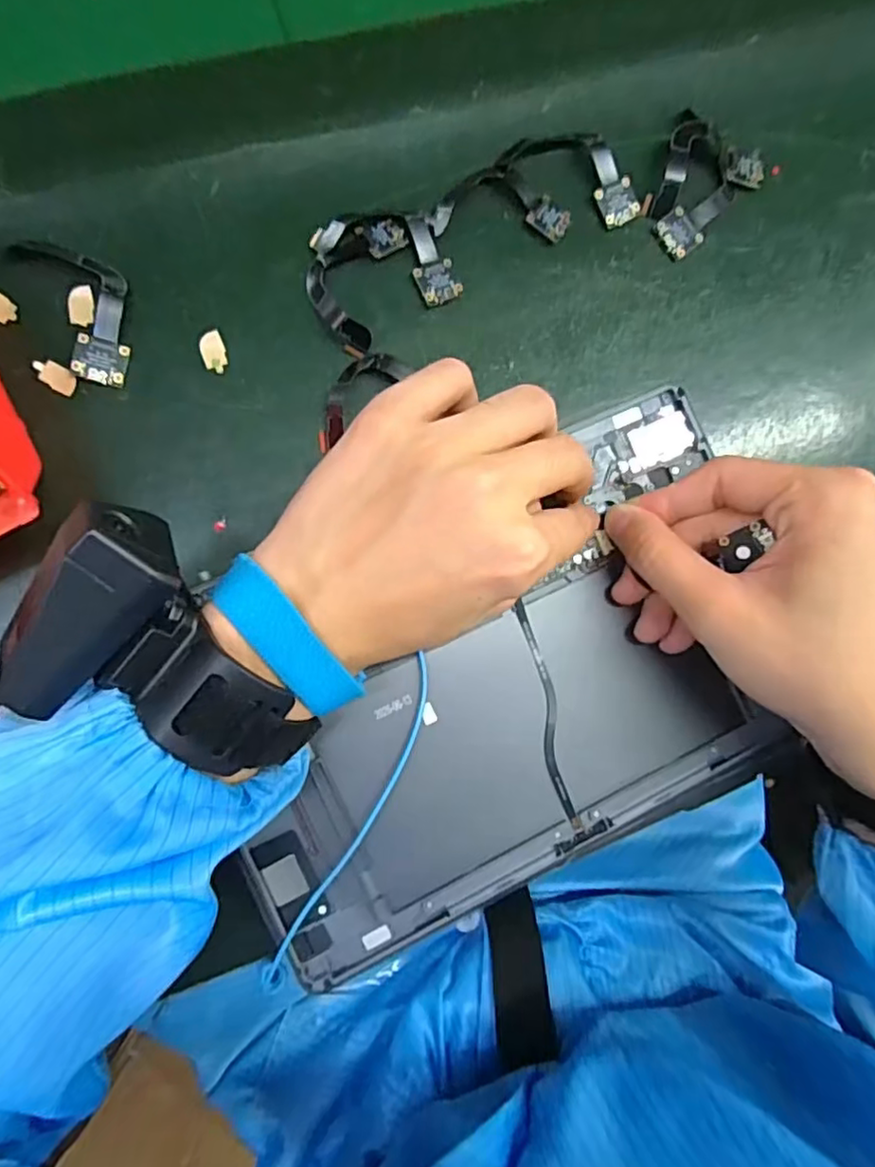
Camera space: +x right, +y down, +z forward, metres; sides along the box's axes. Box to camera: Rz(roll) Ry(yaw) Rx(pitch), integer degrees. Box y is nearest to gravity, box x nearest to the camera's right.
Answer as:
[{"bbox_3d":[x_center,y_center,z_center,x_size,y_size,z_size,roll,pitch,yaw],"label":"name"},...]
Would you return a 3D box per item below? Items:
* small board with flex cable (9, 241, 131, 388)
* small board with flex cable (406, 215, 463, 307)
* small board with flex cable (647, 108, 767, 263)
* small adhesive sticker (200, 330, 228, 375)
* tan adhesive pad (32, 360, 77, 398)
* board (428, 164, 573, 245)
[{"bbox_3d":[-0.152,-0.121,0.277,0.035,0.004,0.068,-25,88,-9],"label":"small board with flex cable"},{"bbox_3d":[-0.004,-0.152,0.300,0.020,0.005,0.040,-26,88,-9],"label":"small board with flex cable"},{"bbox_3d":[0.131,-0.203,0.317,0.049,0.014,0.071,39,81,-2],"label":"small board with flex cable"},{"bbox_3d":[-0.101,-0.104,0.287,0.011,0.004,0.018,-22,95,-16],"label":"small adhesive sticker"},{"bbox_3d":[-0.166,-0.090,0.276,0.019,0.004,0.010,34,81,-7],"label":"tan adhesive pad"},{"bbox_3d":[0.030,-0.183,0.306,0.067,0.004,0.033,-3,85,-8],"label":"board"}]

